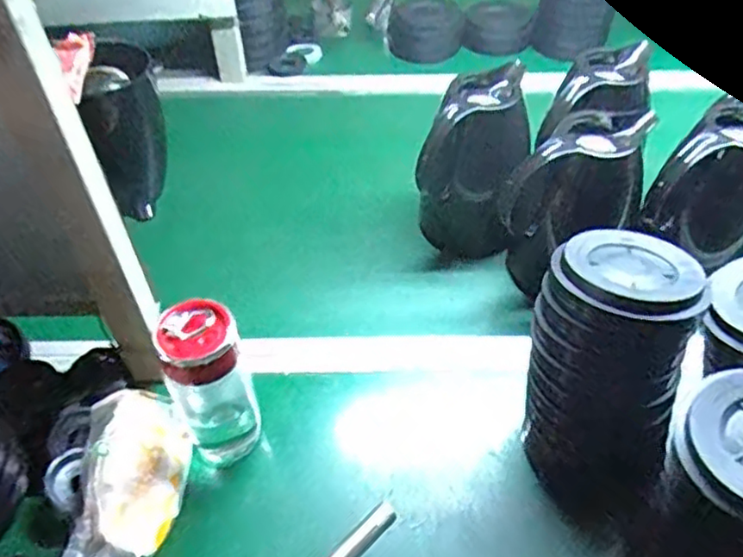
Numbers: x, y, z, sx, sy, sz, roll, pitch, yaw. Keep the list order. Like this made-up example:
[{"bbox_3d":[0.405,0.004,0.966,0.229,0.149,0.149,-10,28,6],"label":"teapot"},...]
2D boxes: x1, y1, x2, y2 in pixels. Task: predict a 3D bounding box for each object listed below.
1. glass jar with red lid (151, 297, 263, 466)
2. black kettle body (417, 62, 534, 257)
[{"bbox_3d":[-0.141,0.094,0.587,0.065,0.181,0.069,-1,47,1],"label":"glass jar with red lid"},{"bbox_3d":[0.130,-0.128,0.781,0.113,0.193,0.137,18,50,17],"label":"black kettle body"}]

